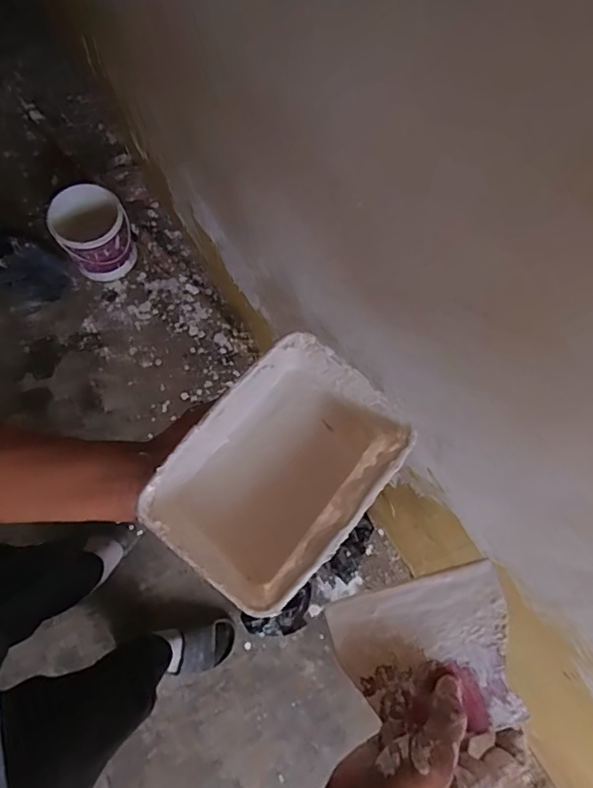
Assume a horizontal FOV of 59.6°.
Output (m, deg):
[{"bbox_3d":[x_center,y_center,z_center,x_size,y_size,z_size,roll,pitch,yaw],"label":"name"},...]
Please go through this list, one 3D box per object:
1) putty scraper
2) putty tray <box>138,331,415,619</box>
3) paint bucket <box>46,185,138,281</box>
[{"bbox_3d":[0.092,0.183,0.360,0.122,0.009,0.103,-14,75,-5],"label":"putty scraper"},{"bbox_3d":[-0.011,0.059,0.383,0.122,0.084,0.170,39,78,9],"label":"putty tray"},{"bbox_3d":[-0.538,-0.427,1.398,0.184,0.209,0.168,0,75,-1],"label":"paint bucket"}]

